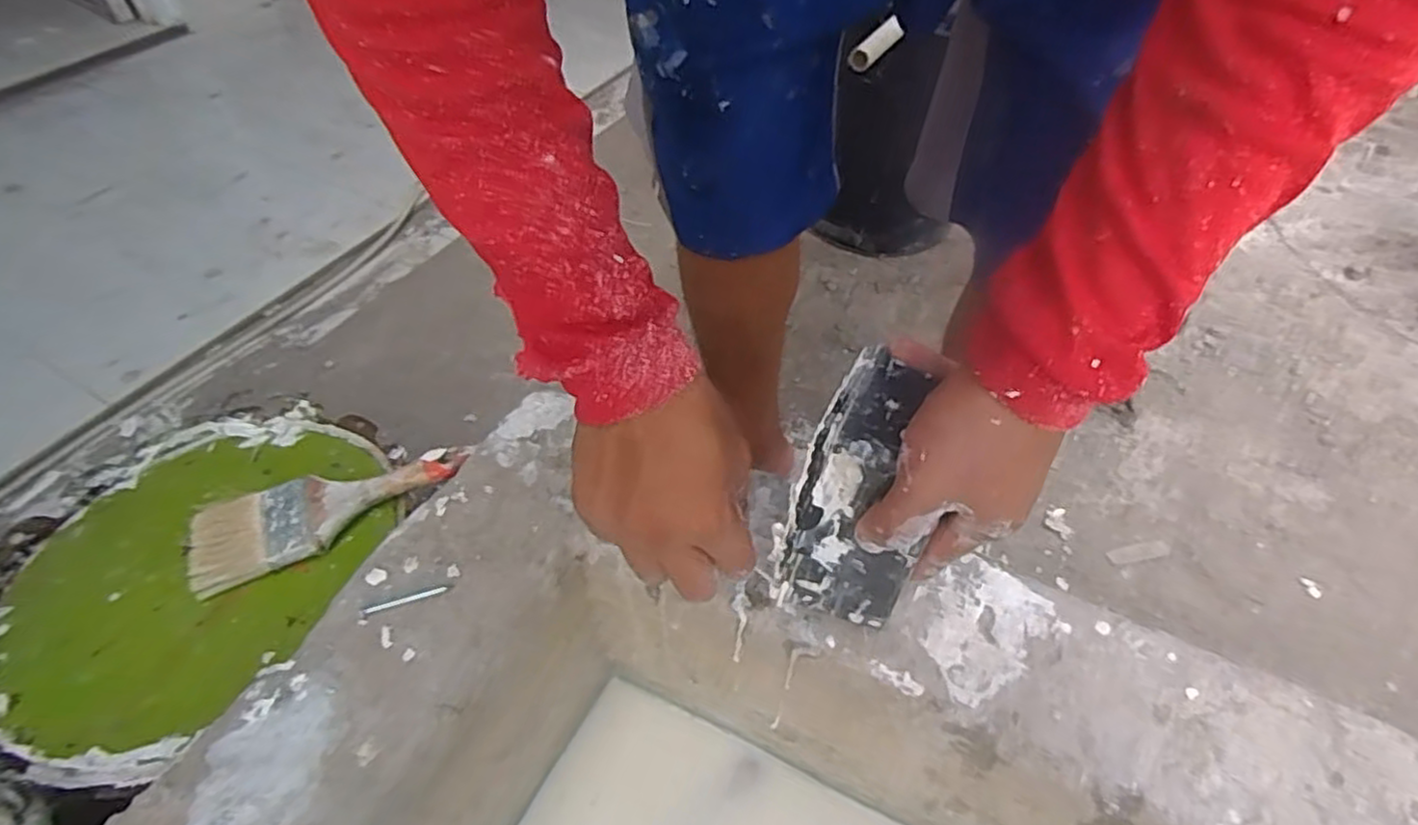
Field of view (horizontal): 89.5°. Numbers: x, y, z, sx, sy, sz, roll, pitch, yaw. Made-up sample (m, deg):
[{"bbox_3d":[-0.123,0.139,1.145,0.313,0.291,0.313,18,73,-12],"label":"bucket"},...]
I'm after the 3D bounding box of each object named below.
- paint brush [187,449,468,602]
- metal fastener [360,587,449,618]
[{"bbox_3d":[-0.286,0.072,0.548,0.196,0.025,0.068,-21,51,-17],"label":"paint brush"},{"bbox_3d":[-0.175,0.108,0.412,0.049,0.004,0.005,-17,52,-13],"label":"metal fastener"}]

